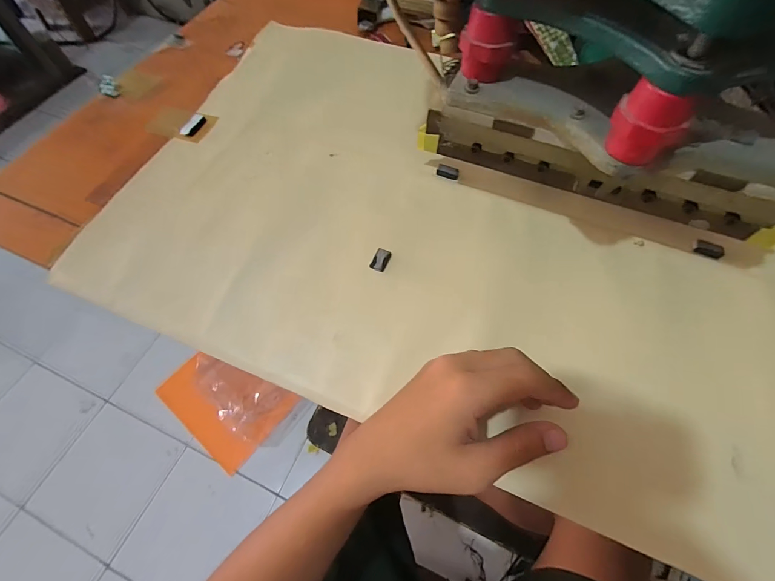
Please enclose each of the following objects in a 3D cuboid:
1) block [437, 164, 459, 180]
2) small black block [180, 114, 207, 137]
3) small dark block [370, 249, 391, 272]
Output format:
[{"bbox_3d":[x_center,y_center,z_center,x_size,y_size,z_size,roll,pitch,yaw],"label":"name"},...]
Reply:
[{"bbox_3d":[0.066,-0.129,0.391,0.024,0.009,0.010,14,63,8],"label":"block"},{"bbox_3d":[-0.236,-0.202,0.435,0.019,0.004,0.037,17,64,9],"label":"small black block"},{"bbox_3d":[-0.006,-0.029,0.343,0.015,0.006,0.023,22,65,12],"label":"small dark block"}]

